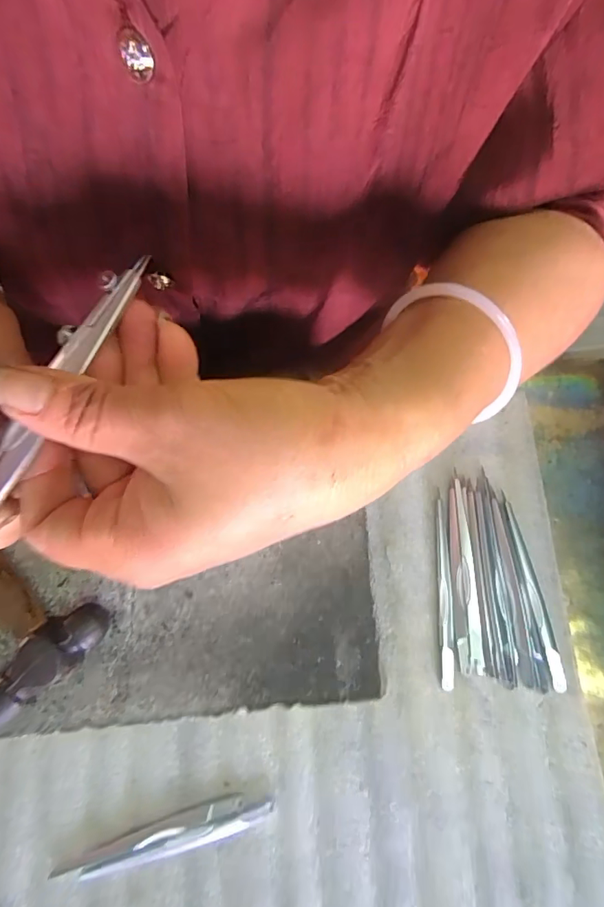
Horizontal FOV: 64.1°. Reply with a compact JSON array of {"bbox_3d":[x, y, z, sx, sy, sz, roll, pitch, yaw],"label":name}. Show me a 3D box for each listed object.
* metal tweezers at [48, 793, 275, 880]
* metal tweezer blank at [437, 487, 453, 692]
[{"bbox_3d":[-0.070,0.196,0.247,0.111,0.006,0.017,-16,77,-3],"label":"metal tweezers"},{"bbox_3d":[0.081,0.076,0.276,0.006,0.008,0.107,2,76,2],"label":"metal tweezer blank"}]

